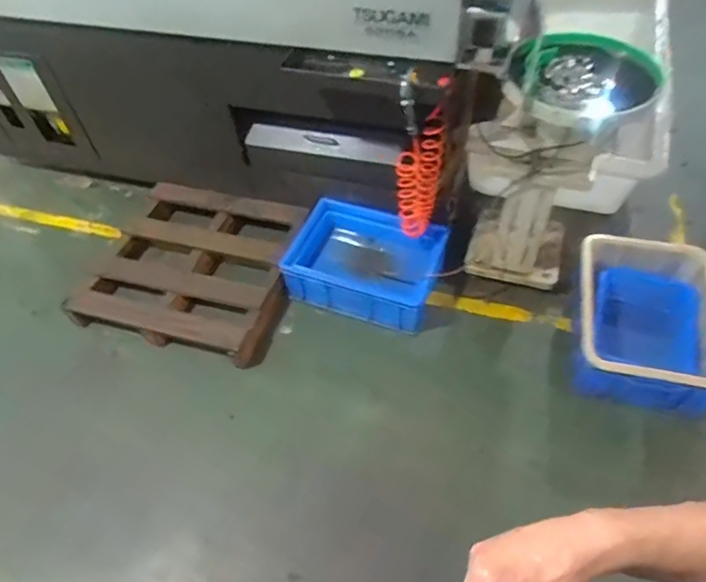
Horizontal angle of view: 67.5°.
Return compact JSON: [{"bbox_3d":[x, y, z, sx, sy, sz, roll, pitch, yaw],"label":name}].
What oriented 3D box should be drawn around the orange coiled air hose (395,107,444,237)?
[{"bbox_3d":[0.196,-0.347,1.566,0.096,0.339,0.151,16,55,16],"label":"orange coiled air hose"}]

